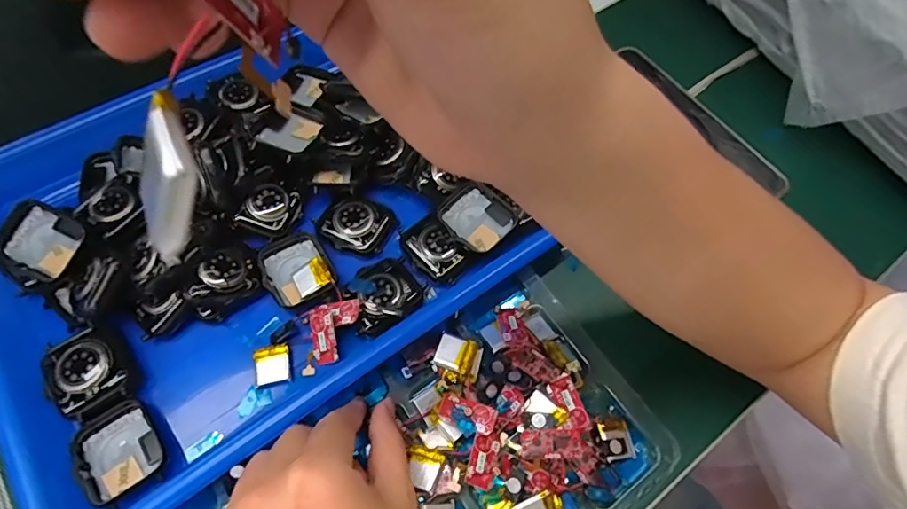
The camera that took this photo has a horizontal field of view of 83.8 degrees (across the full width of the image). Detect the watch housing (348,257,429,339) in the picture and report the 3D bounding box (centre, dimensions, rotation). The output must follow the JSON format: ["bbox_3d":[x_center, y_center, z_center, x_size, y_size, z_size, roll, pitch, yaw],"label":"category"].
[{"bbox_3d":[-0.040,0.021,0.285,0.042,0.011,0.035,-31,67,-16],"label":"watch housing"}]

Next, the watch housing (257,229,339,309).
[{"bbox_3d":[-0.091,0.008,0.291,0.037,0.007,0.044,-30,67,-16],"label":"watch housing"}]

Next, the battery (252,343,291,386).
[{"bbox_3d":[-0.096,0.059,0.270,0.018,0.005,0.020,-11,63,-6],"label":"battery"}]

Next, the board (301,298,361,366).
[{"bbox_3d":[-0.063,0.040,0.272,0.032,0.006,0.030,-26,74,4],"label":"board"}]

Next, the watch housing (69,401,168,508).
[{"bbox_3d":[-0.160,0.096,0.244,0.036,0.012,0.044,-39,69,-19],"label":"watch housing"}]

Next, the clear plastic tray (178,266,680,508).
[{"bbox_3d":[-0.023,0.121,0.250,0.258,0.024,0.130,-32,67,-15],"label":"clear plastic tray"}]

